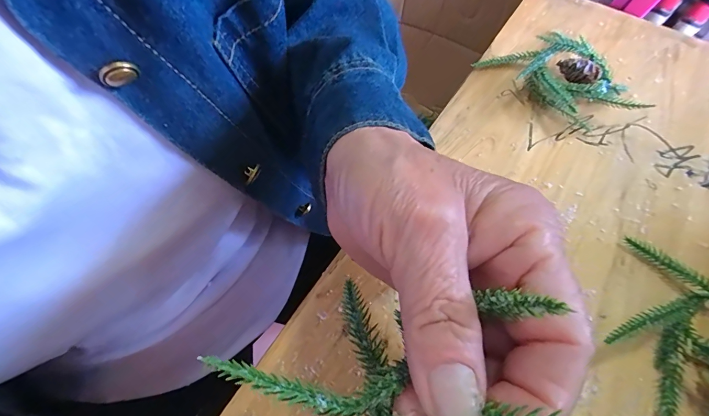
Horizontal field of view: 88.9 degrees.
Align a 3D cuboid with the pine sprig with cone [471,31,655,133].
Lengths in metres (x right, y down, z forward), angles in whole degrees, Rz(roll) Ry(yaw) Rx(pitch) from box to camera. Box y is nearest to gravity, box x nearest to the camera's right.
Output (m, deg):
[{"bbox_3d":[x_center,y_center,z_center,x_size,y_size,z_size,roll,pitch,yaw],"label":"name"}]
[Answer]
[{"bbox_3d":[0.191,-0.119,0.326,0.095,0.029,0.118,-21,64,-12],"label":"pine sprig with cone"}]

